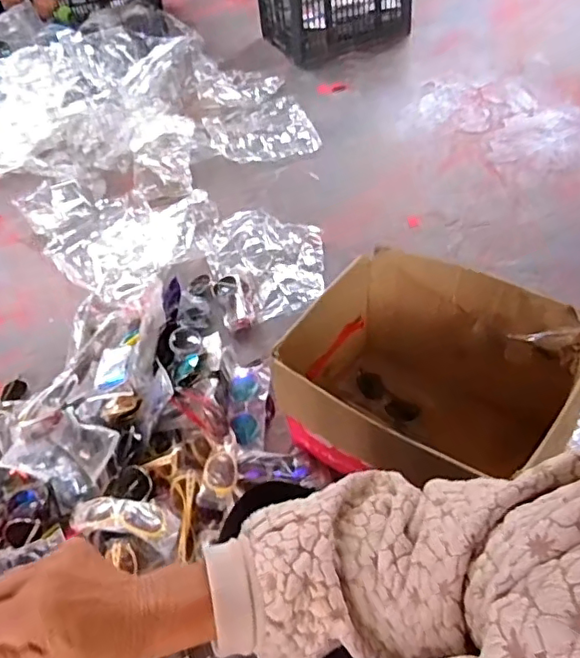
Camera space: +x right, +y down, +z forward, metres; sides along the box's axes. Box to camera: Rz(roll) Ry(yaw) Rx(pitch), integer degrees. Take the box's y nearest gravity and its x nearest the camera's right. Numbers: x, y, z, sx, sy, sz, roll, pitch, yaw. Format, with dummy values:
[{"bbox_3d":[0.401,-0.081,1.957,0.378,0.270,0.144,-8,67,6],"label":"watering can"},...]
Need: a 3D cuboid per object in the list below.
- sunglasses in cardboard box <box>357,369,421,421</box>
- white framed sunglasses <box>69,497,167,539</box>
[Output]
[{"bbox_3d":[0.177,0.126,1.052,0.130,0.029,0.040,33,60,30],"label":"sunglasses in cardboard box"},{"bbox_3d":[-0.265,0.289,0.876,0.146,0.030,0.055,0,49,7],"label":"white framed sunglasses"}]

